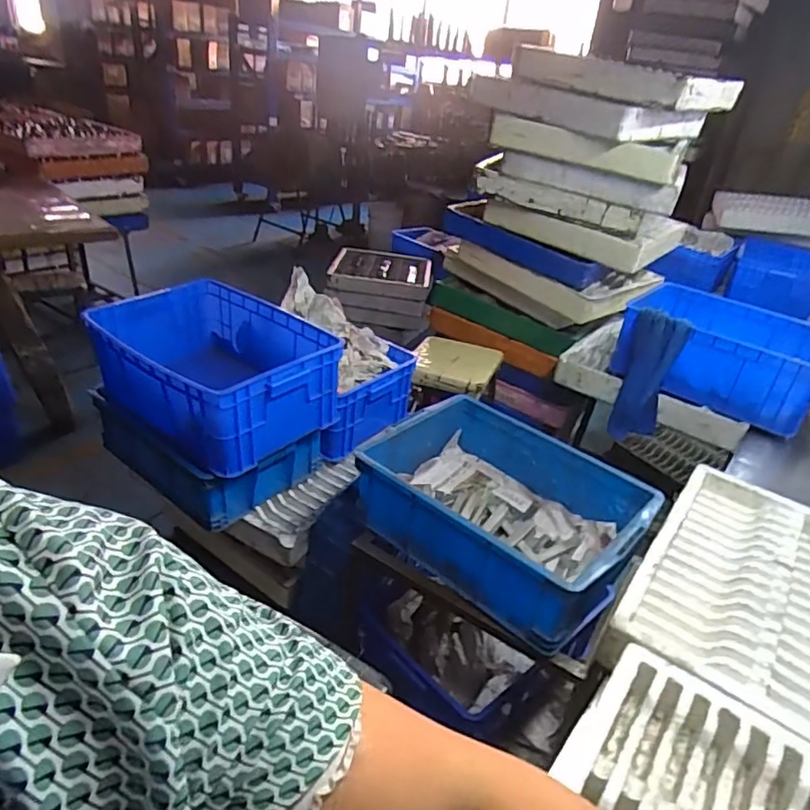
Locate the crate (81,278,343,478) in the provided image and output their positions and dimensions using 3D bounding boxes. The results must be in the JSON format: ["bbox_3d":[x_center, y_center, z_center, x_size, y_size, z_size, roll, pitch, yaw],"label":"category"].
[{"bbox_3d":[-0.445,-0.083,1.353,0.515,0.215,0.361,23,37,28],"label":"crate"}]

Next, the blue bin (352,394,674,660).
[{"bbox_3d":[0.195,0.202,1.153,0.495,0.170,0.357,27,39,32],"label":"blue bin"}]

